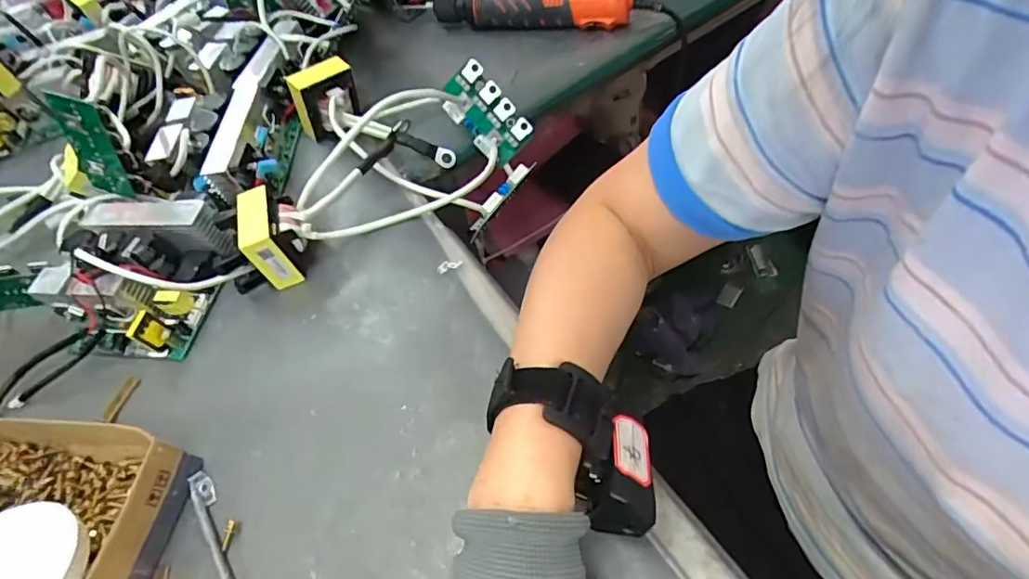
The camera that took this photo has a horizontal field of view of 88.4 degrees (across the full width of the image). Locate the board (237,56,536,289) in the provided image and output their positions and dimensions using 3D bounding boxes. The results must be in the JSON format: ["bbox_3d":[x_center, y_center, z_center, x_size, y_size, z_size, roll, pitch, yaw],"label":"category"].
[{"bbox_3d":[-0.111,-0.125,0.482,0.246,0.070,0.215,-13,54,3],"label":"board"}]

